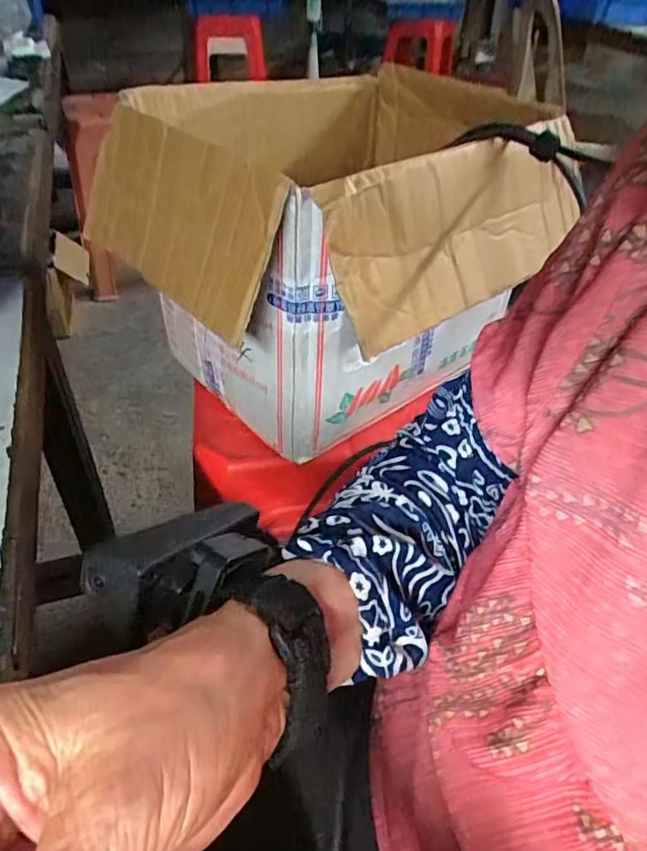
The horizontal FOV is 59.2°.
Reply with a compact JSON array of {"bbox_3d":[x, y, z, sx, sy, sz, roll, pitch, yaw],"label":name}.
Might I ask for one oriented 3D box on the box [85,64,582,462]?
[{"bbox_3d":[0.017,-0.156,0.517,0.346,0.225,0.296,-29,50,-30],"label":"box"}]

